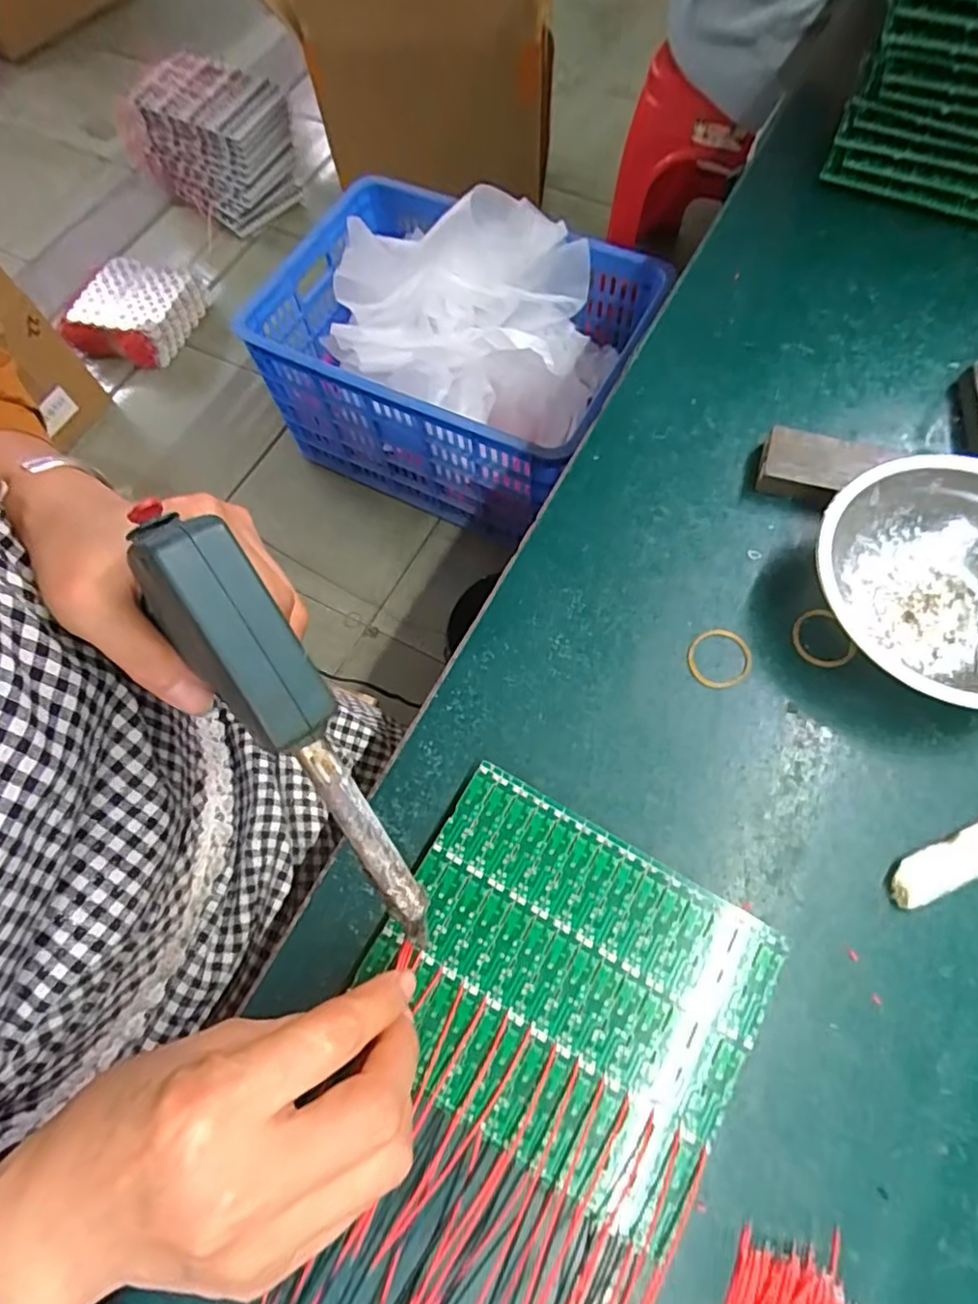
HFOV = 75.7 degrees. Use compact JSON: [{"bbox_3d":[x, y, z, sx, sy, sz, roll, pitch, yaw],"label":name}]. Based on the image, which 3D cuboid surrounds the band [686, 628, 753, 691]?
[{"bbox_3d":[0.117,0.003,0.318,0.032,0.004,0.030,-11,70,-3],"label":"band"}]

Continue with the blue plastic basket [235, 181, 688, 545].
[{"bbox_3d":[-0.080,-0.508,1.067,0.571,0.324,0.389,24,72,13],"label":"blue plastic basket"}]

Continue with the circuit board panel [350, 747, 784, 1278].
[{"bbox_3d":[0.030,0.137,0.260,0.147,0.005,0.124,29,73,11],"label":"circuit board panel"}]

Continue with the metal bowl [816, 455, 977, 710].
[{"bbox_3d":[0.220,-0.032,0.304,0.116,0.047,0.122,-1,68,3],"label":"metal bowl"}]

